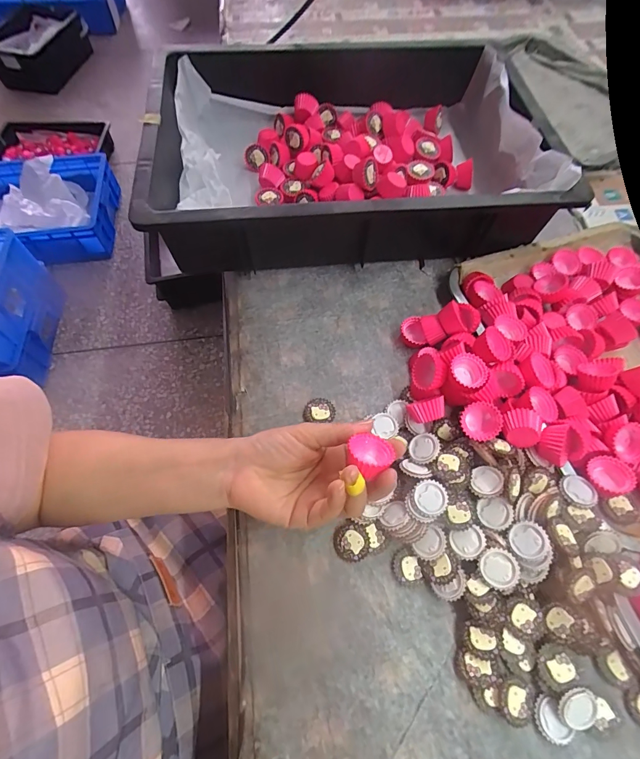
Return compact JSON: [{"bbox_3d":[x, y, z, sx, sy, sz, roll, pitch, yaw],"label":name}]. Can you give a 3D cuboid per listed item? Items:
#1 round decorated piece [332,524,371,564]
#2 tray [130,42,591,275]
[{"bbox_3d":[0.026,0.134,0.311,0.027,0.010,0.028,0,64,0],"label":"round decorated piece"},{"bbox_3d":[0.020,-0.313,0.481,0.425,0.098,0.398,-7,64,-3],"label":"tray"}]

